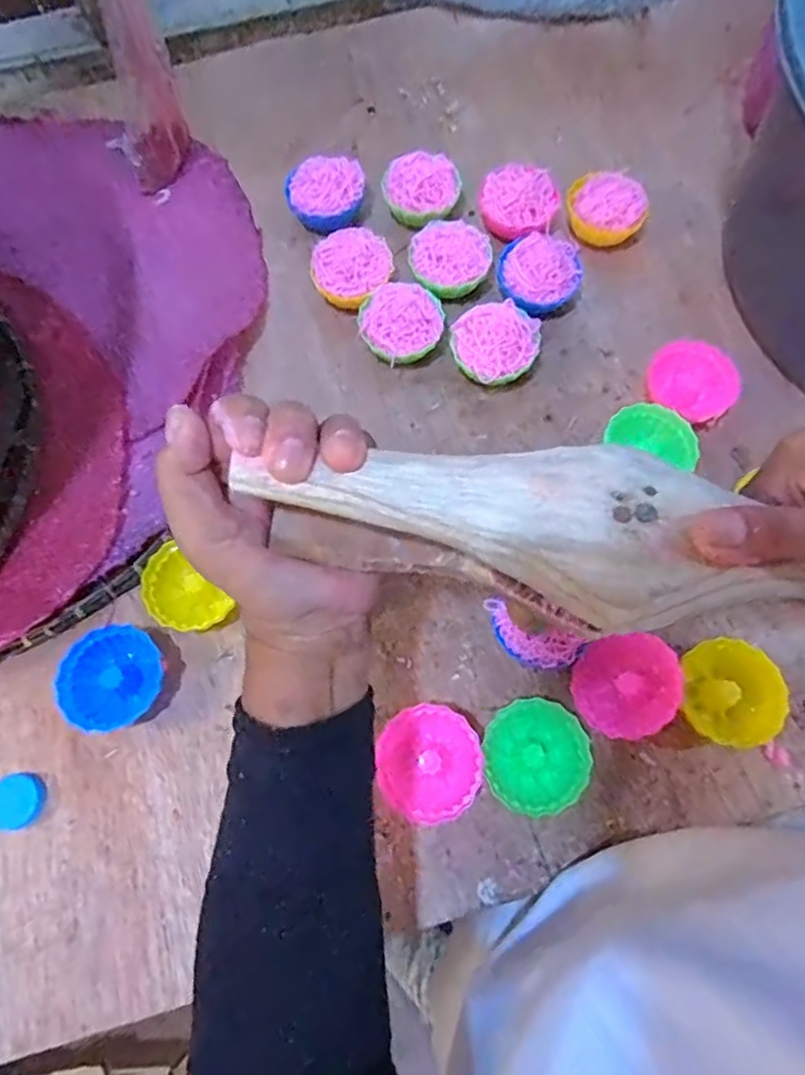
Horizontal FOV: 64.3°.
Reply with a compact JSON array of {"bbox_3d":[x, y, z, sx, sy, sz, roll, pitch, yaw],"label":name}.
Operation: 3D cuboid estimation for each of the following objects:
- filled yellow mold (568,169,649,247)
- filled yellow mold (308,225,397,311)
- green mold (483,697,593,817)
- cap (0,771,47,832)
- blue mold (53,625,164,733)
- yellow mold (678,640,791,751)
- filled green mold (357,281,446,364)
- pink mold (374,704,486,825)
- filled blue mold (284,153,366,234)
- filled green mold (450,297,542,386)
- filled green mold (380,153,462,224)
[{"bbox_3d":[0.160,-0.259,0.508,0.061,0.043,0.054,15,72,6],"label":"filled yellow mold"},{"bbox_3d":[-0.038,-0.202,0.491,0.059,0.033,0.059,0,71,1],"label":"filled yellow mold"},{"bbox_3d":[0.078,0.129,0.379,0.059,0.020,0.062,0,71,1],"label":"green mold"},{"bbox_3d":[-0.232,0.158,0.383,0.033,0.006,0.031,0,71,1],"label":"cap"},{"bbox_3d":[-0.177,0.086,0.395,0.059,0.028,0.058,0,71,1],"label":"blue mold"},{"bbox_3d":[0.201,0.093,0.387,0.054,0.016,0.062,-8,80,25],"label":"yellow mold"},{"bbox_3d":[-0.001,-0.156,0.473,0.060,0.042,0.060,0,71,1],"label":"filled green mold"},{"bbox_3d":[0.017,0.130,0.372,0.056,0.028,0.060,0,71,1],"label":"pink mold"},{"bbox_3d":[-0.061,-0.272,0.515,0.062,0.039,0.052,-4,71,-1],"label":"filled blue mold"},{"bbox_3d":[0.066,-0.136,0.463,0.061,0.043,0.061,0,71,1],"label":"filled green mold"},{"bbox_3d":[0.015,-0.274,0.510,0.061,0.038,0.057,1,71,1],"label":"filled green mold"}]

